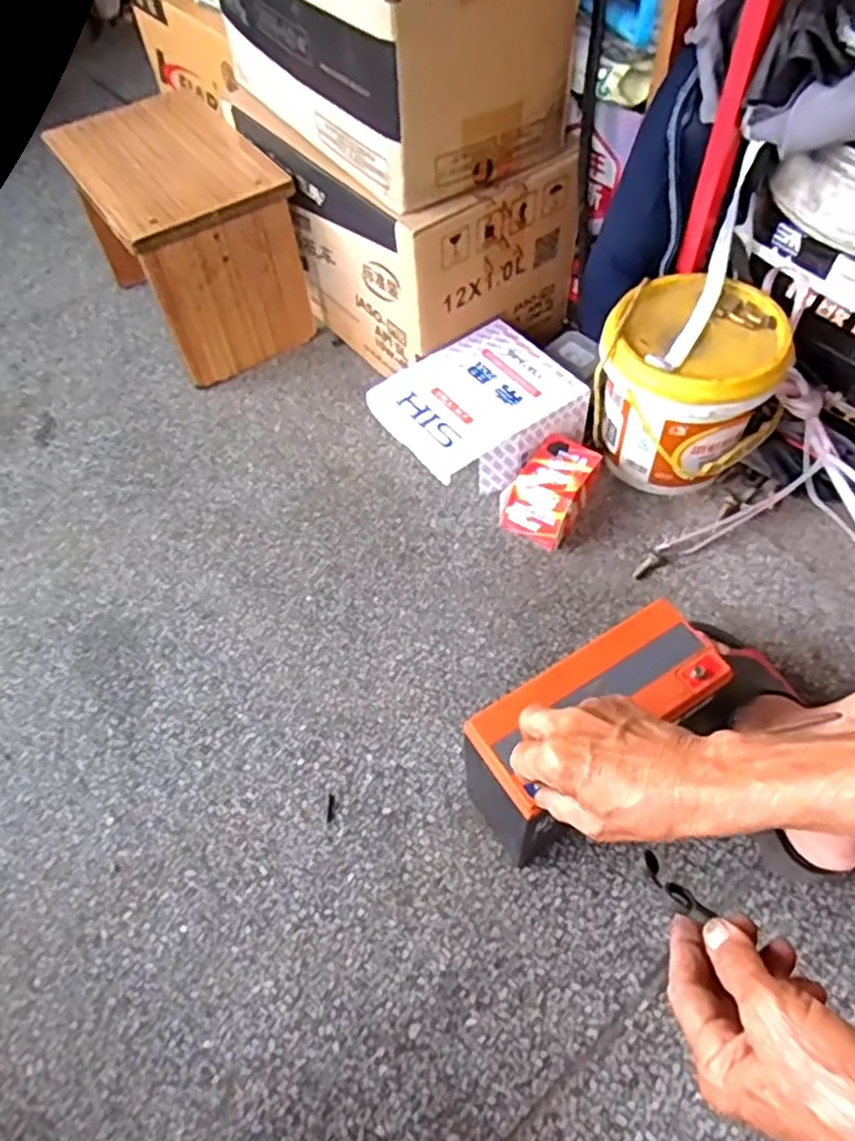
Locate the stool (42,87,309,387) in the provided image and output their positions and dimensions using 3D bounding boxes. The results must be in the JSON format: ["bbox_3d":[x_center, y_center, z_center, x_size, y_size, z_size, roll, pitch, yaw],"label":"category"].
[{"bbox_3d":[-0.303,-0.427,0.942,0.196,0.220,0.279,-32,61,-16],"label":"stool"}]

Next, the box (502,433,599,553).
[{"bbox_3d":[0.133,-0.085,0.785,0.075,0.064,0.108,24,62,18],"label":"box"}]

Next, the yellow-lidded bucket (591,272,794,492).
[{"bbox_3d":[0.276,-0.188,0.780,0.184,0.169,0.167,20,59,15],"label":"yellow-lidded bucket"}]

